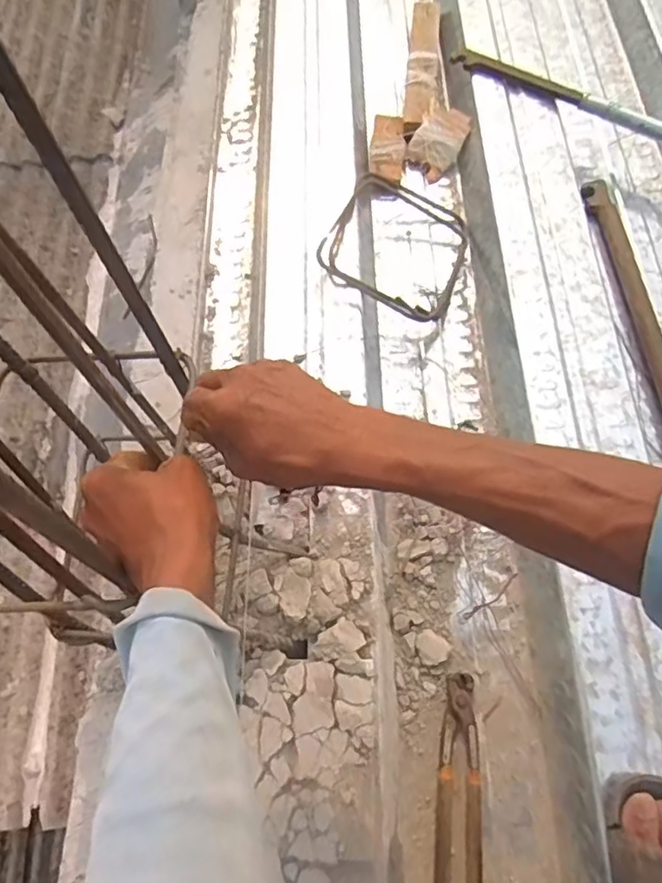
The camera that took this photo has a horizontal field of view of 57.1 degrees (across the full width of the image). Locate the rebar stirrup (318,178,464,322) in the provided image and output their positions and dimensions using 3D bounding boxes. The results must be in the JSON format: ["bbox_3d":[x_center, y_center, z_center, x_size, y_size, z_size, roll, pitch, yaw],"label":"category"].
[{"bbox_3d":[0.098,-0.281,0.888,0.196,0.044,0.285,25,53,2],"label":"rebar stirrup"}]

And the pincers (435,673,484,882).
[{"bbox_3d":[0.128,0.346,0.594,0.044,0.031,0.218,7,59,0],"label":"pincers"}]

